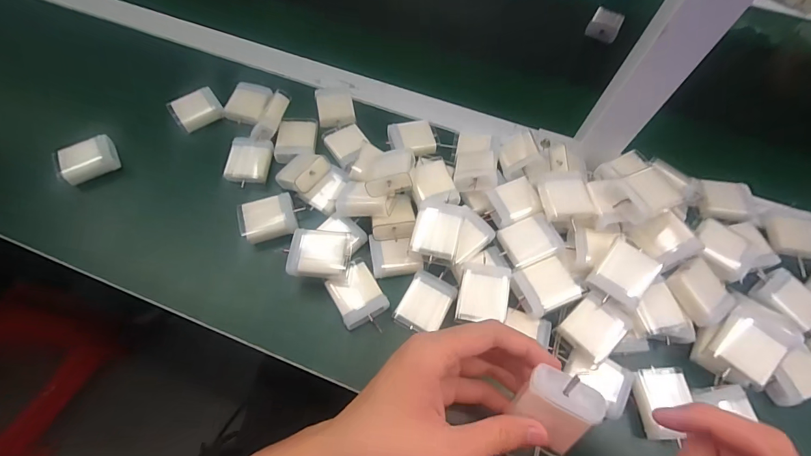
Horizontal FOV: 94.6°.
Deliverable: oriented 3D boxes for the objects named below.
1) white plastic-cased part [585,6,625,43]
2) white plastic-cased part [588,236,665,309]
[{"bbox_3d":[0.290,-0.294,0.544,0.041,0.024,0.042,25,62,11],"label":"white plastic-cased part"},{"bbox_3d":[0.181,0.039,0.312,0.039,0.025,0.050,38,65,17],"label":"white plastic-cased part"}]

